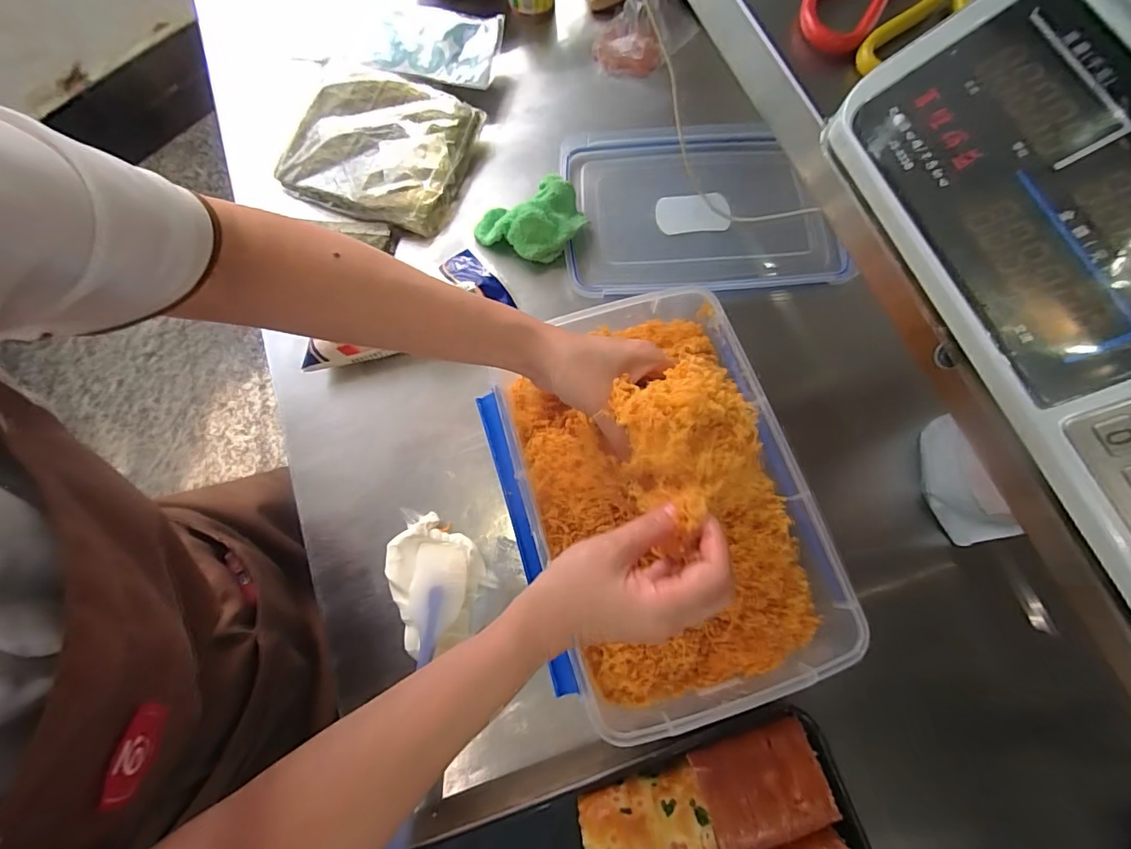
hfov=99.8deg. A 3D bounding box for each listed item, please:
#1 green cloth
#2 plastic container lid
[{"bbox_3d":[-0.044,-0.263,0.608,0.126,0.061,0.110,26,74,8],"label":"green cloth"},{"bbox_3d":[0.168,-0.287,0.626,0.329,0.027,0.248,-4,74,1],"label":"plastic container lid"}]

